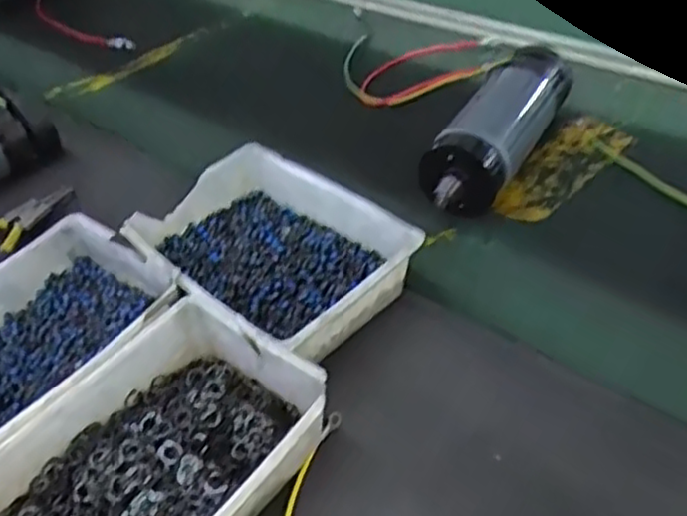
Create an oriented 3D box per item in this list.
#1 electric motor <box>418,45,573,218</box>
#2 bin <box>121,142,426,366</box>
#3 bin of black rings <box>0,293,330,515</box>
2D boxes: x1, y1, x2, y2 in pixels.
[{"bbox_3d":[0.141,-0.112,0.642,0.064,0.064,0.229,17,48,25],"label":"electric motor"},{"bbox_3d":[-0.054,-0.007,0.538,0.152,0.052,0.203,-35,48,-27],"label":"bin"},{"bbox_3d":[-0.115,0.123,0.407,0.143,0.048,0.203,25,51,31],"label":"bin of black rings"}]

